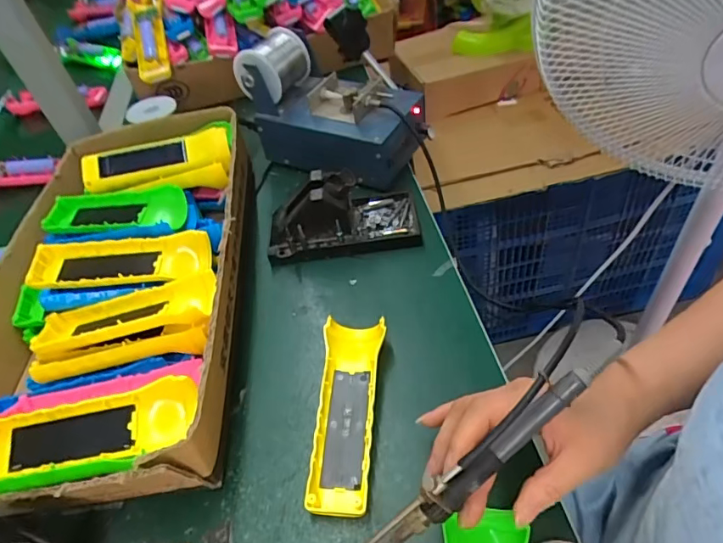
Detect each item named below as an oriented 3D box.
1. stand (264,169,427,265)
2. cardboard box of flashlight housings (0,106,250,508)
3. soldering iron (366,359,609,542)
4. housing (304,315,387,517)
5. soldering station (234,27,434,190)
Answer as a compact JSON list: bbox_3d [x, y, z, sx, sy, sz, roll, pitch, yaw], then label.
[{"bbox_3d":[-0.020,-0.065,0.503,0.155,0.073,0.077,-6,48,3],"label":"stand"},{"bbox_3d":[-0.222,0.001,0.452,0.226,0.098,0.415,-7,48,2],"label":"cardboard box of flashlight housings"},{"bbox_3d":[0.059,0.113,0.275,0.185,0.021,0.018,-44,52,5],"label":"soldering iron"},{"bbox_3d":[-0.012,0.105,0.379,0.048,0.027,0.154,0,49,10],"label":"housing"},{"bbox_3d":[-0.032,-0.192,0.568,0.202,0.135,0.115,19,53,23],"label":"soldering station"}]

